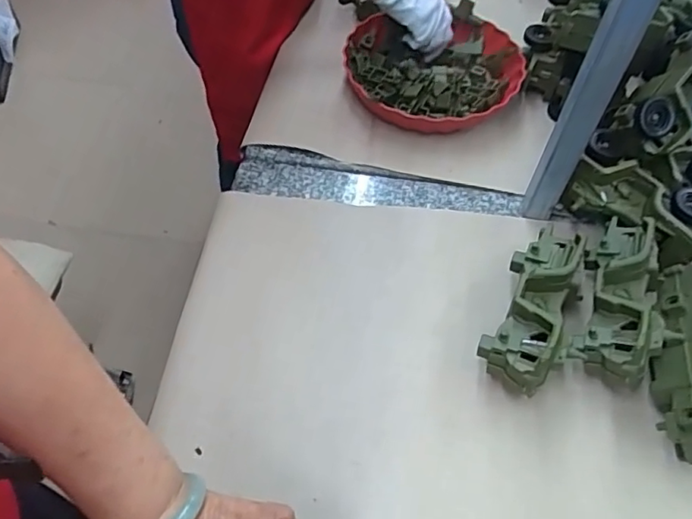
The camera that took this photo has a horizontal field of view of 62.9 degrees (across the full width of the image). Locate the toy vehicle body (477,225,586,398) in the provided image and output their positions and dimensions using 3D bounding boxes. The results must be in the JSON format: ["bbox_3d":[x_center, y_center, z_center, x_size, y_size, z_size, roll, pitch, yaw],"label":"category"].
[{"bbox_3d":[0.184,0.047,0.560,0.066,0.080,0.177,23,57,14],"label":"toy vehicle body"}]

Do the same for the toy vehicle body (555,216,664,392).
[{"bbox_3d":[0.275,0.040,0.568,0.083,0.082,0.185,24,57,15],"label":"toy vehicle body"}]

